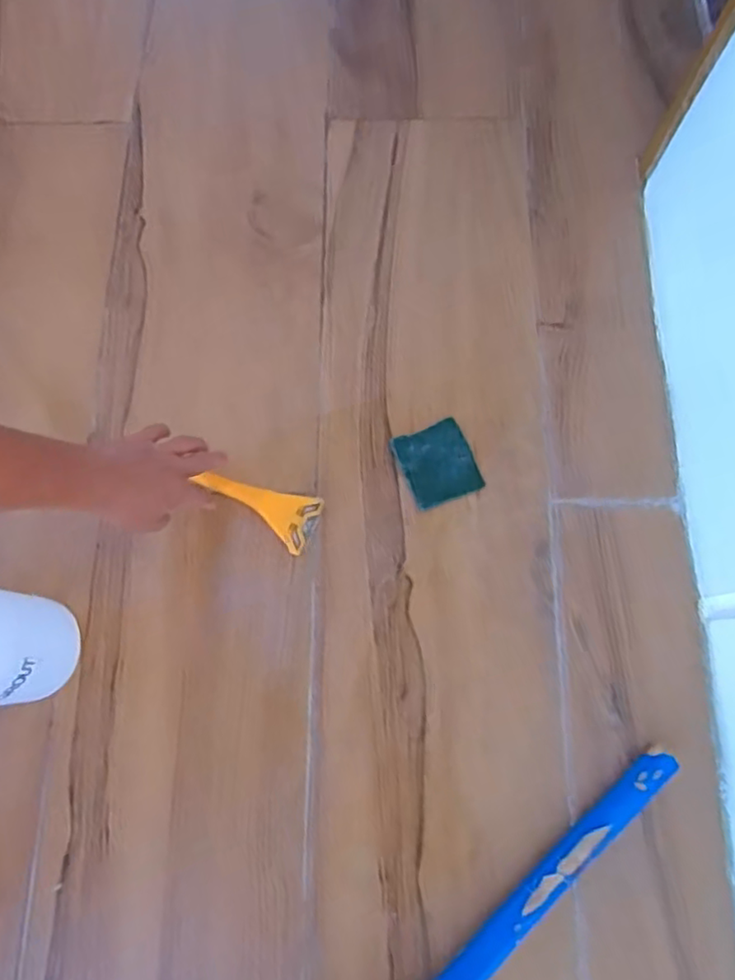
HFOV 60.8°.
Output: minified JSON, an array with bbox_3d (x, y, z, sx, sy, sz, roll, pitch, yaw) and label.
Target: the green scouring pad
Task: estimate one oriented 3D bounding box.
[{"bbox_3d":[0.073,-0.027,0.641,0.074,0.009,0.080,-23,76,-5],"label":"green scouring pad"}]

